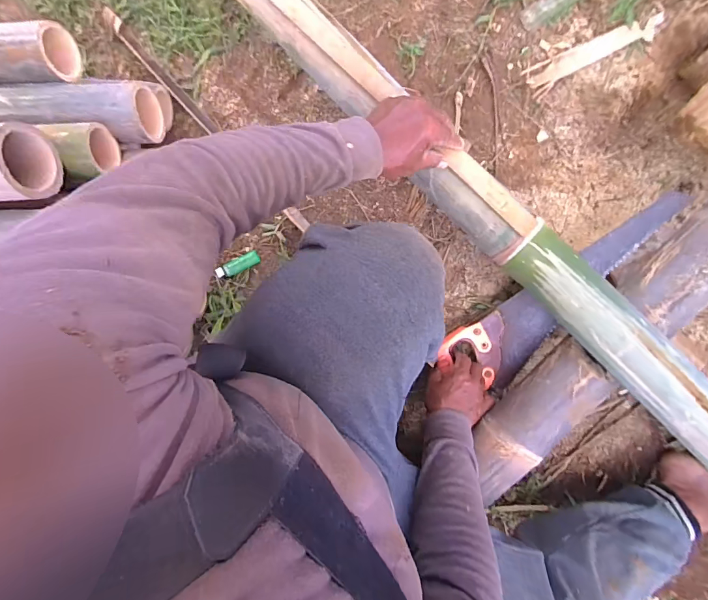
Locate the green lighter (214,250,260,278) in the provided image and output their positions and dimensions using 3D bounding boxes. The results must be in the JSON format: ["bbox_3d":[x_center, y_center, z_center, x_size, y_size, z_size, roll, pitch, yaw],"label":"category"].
[{"bbox_3d":[-0.212,-0.063,0.708,0.080,0.009,0.024,-27,89,5],"label":"green lighter"}]

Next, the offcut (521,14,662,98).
[{"bbox_3d":[0.413,-0.424,0.659,0.243,0.011,0.049,-25,89,5],"label":"offcut"}]

